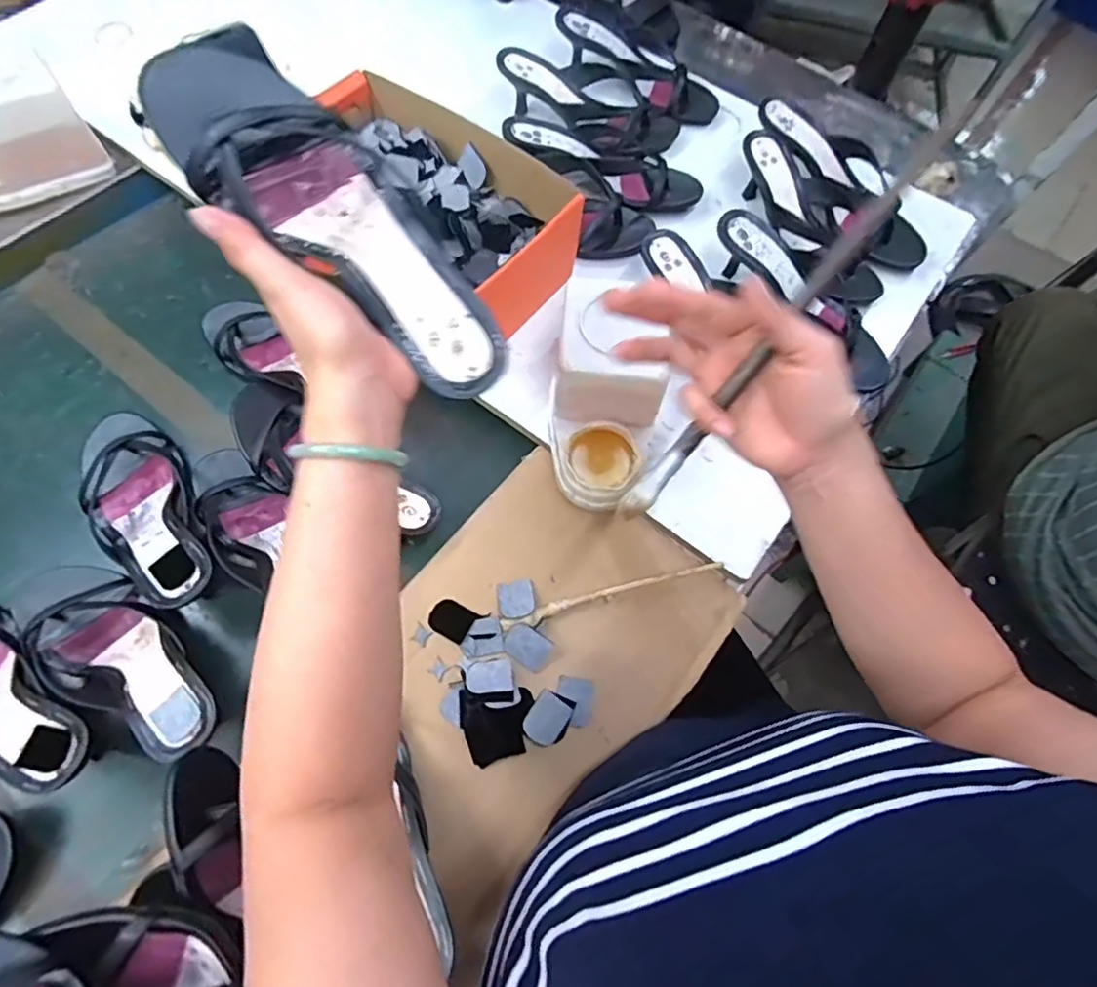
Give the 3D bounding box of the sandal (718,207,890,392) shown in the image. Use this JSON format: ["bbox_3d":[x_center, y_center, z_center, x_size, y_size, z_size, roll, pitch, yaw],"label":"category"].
[{"bbox_3d":[0.273,-0.208,0.630,0.077,0.061,0.240,-41,84,-15],"label":"sandal"}]

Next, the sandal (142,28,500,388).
[{"bbox_3d":[-0.118,-0.156,0.334,0.241,0.046,0.089,46,73,-4],"label":"sandal"}]

